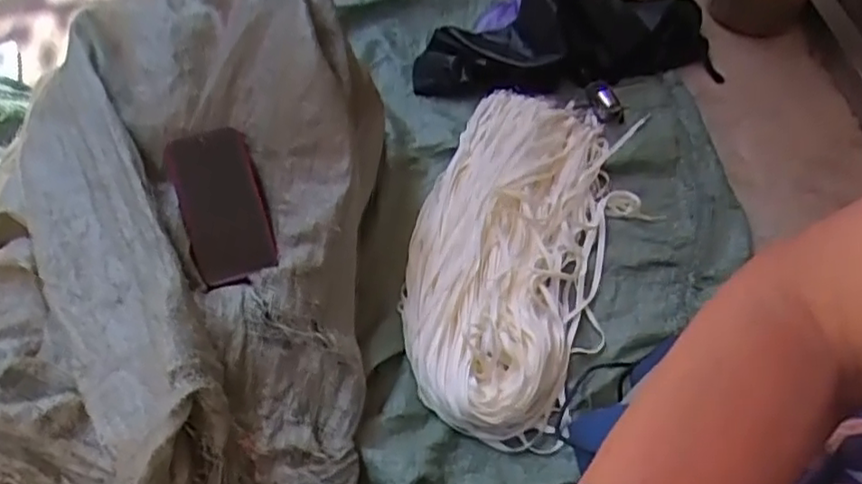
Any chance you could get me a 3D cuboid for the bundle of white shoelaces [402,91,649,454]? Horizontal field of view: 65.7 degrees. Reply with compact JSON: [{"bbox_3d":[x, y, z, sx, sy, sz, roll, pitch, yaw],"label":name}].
[{"bbox_3d":[0.113,-0.017,0.888,0.263,0.059,0.551,17,56,12],"label":"bundle of white shoelaces"}]

